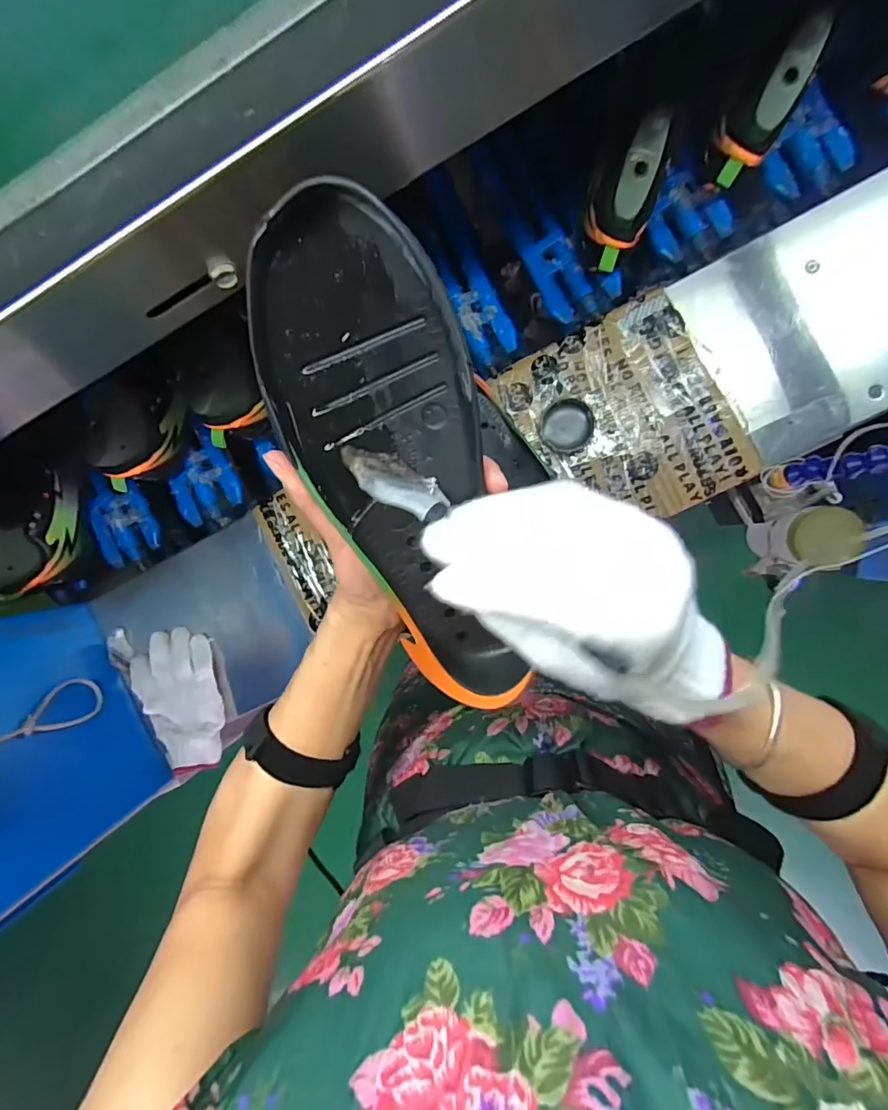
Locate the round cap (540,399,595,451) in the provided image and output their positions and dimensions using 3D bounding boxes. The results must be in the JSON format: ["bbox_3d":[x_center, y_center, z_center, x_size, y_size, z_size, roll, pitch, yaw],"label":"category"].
[{"bbox_3d":[0.144,-0.149,0.572,0.055,0.028,0.054,1,95,8],"label":"round cap"}]

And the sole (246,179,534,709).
[{"bbox_3d":[-0.021,-0.030,0.251,0.093,0.039,0.253,-11,116,9],"label":"sole"}]

